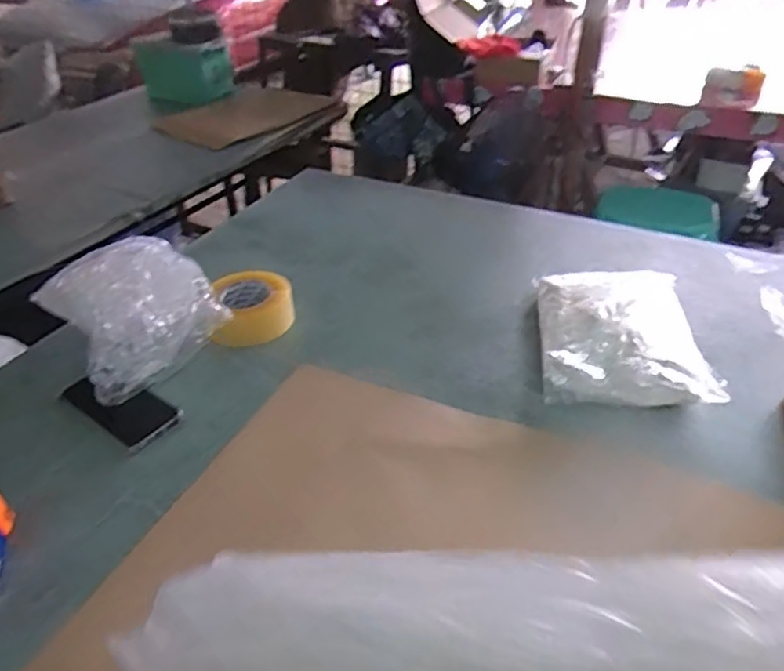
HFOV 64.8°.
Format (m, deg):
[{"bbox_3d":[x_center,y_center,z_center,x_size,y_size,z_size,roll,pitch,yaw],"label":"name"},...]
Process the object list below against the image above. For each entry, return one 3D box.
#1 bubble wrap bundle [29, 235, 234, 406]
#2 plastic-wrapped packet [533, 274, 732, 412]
[{"bbox_3d":[-0.384,-0.053,0.901,0.202,0.091,0.320,-25,44,-26],"label":"bubble wrap bundle"},{"bbox_3d":[0.313,-0.012,0.870,0.204,0.054,0.320,4,39,8],"label":"plastic-wrapped packet"}]

